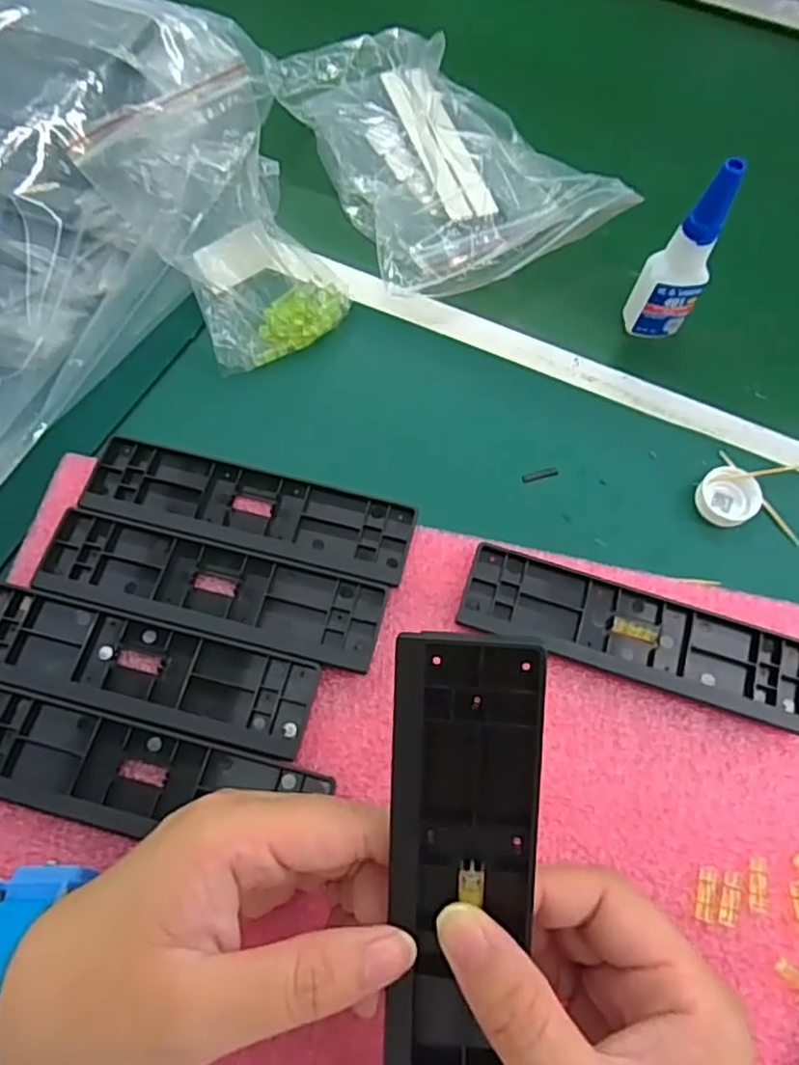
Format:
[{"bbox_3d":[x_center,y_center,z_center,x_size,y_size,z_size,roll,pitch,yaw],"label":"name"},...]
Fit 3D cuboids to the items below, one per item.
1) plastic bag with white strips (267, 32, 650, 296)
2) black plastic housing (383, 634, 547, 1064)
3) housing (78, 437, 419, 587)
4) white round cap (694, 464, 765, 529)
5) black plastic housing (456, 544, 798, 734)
[{"bbox_3d":[0.028,-0.260,0.448,0.164,0.038,0.209,-25,69,-12],"label":"plastic bag with white strips"},{"bbox_3d":[0.017,0.108,0.200,0.042,0.011,0.157,3,97,0],"label":"black plastic housing"},{"bbox_3d":[-0.072,-0.011,0.329,0.156,0.007,0.042,14,66,5],"label":"housing"},{"bbox_3d":[0.175,-0.020,0.357,0.032,0.010,0.030,1,66,-1],"label":"white round cap"},{"bbox_3d":[0.108,0.047,0.313,0.158,0.010,0.041,17,67,6],"label":"black plastic housing"}]

